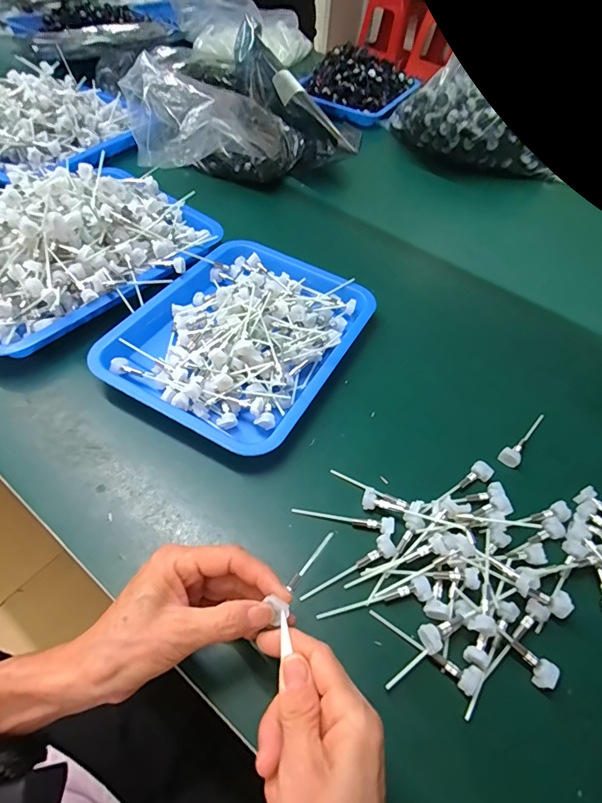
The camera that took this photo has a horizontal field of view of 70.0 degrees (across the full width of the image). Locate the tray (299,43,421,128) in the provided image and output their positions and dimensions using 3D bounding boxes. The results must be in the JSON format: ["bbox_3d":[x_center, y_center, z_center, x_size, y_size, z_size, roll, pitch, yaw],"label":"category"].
[{"bbox_3d":[0.134,-0.707,0.955,0.258,0.078,0.210,8,53,0],"label":"tray"}]

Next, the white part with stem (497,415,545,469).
[{"bbox_3d":[0.237,0.039,0.447,0.087,0.015,0.019,-33,64,-26],"label":"white part with stem"}]

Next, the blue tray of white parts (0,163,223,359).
[{"bbox_3d":[-0.288,-0.207,0.523,0.259,0.080,0.335,40,60,21],"label":"blue tray of white parts"}]

